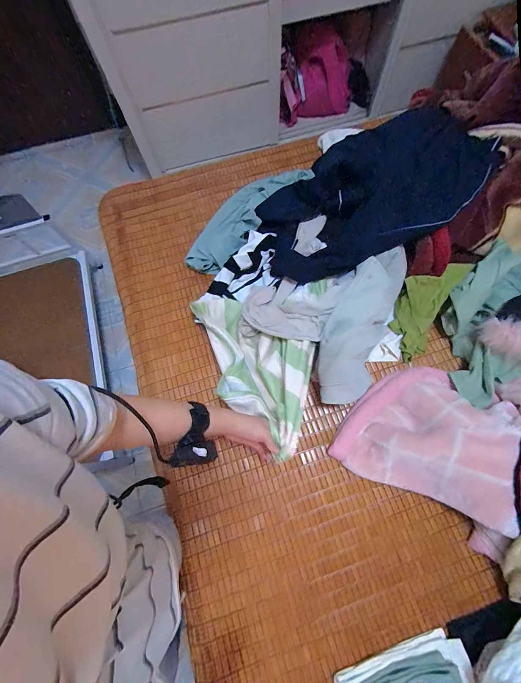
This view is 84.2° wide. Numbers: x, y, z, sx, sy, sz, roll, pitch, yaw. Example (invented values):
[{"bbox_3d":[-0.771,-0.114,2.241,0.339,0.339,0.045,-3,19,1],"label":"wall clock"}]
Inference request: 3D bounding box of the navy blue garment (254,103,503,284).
[{"bbox_3d":[0.303,-0.415,0.823,0.663,0.150,0.400,-30,73,-8],"label":"navy blue garment"}]

